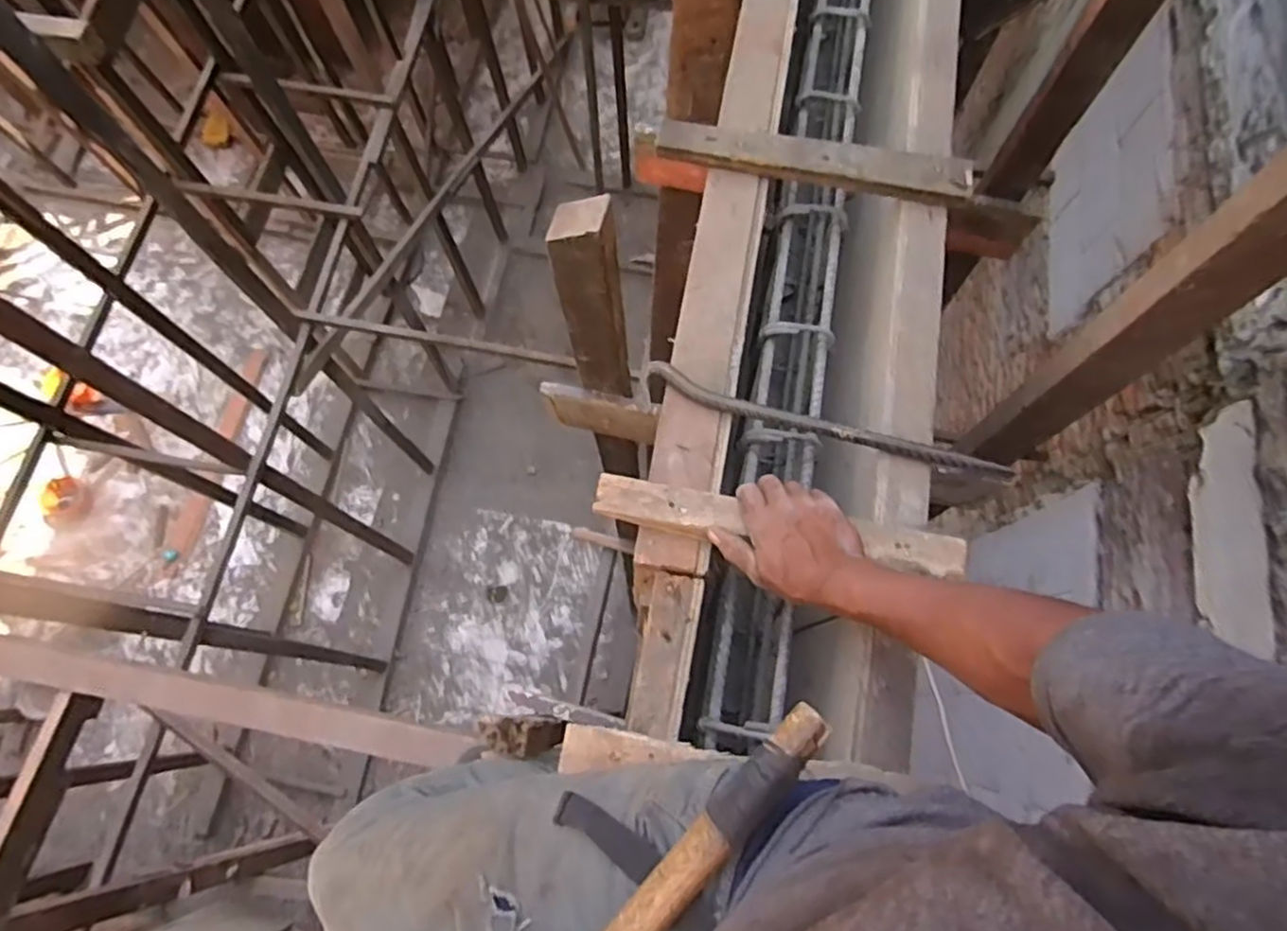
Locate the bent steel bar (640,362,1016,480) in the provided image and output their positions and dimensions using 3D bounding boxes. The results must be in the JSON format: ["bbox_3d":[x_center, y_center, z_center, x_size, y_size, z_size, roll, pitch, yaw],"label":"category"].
[{"bbox_3d":[0.177,-0.040,0.707,0.371,0.024,0.032,16,73,6],"label":"bent steel bar"}]

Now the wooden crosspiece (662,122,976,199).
[{"bbox_3d":[0.194,-0.354,0.801,0.350,0.024,0.060,11,73,5],"label":"wooden crosspiece"}]

